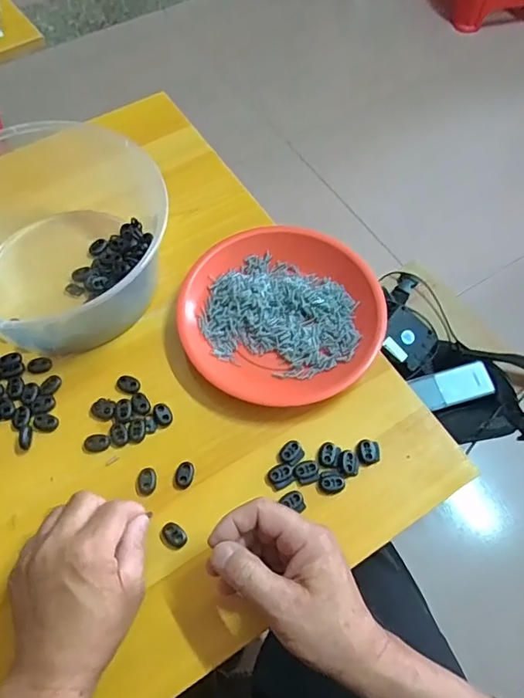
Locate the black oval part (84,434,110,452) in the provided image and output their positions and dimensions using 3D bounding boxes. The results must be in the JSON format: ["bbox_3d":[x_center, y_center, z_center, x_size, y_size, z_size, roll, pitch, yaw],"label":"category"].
[{"bbox_3d":[-0.144,0.083,0.449,0.021,0.005,0.015,-17,64,-9],"label":"black oval part"}]

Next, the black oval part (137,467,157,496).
[{"bbox_3d":[-0.097,0.112,0.434,0.015,0.008,0.022,-3,63,-3],"label":"black oval part"}]

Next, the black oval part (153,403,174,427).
[{"bbox_3d":[-0.089,0.058,0.460,0.016,0.006,0.021,-18,64,-10],"label":"black oval part"}]

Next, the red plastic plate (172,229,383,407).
[{"bbox_3d":[0.018,-0.036,0.495,0.193,0.028,0.172,11,63,5],"label":"red plastic plate"}]

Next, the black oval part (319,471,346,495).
[{"bbox_3d":[0.060,0.113,0.434,0.022,0.004,0.019,-3,63,-2],"label":"black oval part"}]

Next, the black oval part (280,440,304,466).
[{"bbox_3d":[0.026,0.090,0.445,0.018,0.004,0.020,34,67,16],"label":"black oval part"}]

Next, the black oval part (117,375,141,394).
[{"bbox_3d":[-0.123,0.032,0.473,0.022,0.004,0.016,20,64,9],"label":"black oval part"}]

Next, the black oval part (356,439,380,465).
[{"bbox_3d":[0.093,0.090,0.448,0.021,0.005,0.021,7,63,3],"label":"black oval part"}]

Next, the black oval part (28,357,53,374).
[{"bbox_3d":[-0.209,0.015,0.482,0.022,0.004,0.017,-15,64,-9],"label":"black oval part"}]

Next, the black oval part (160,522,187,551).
[{"bbox_3d":[-0.072,0.152,0.415,0.022,0.004,0.017,38,68,17],"label":"black oval part"}]

